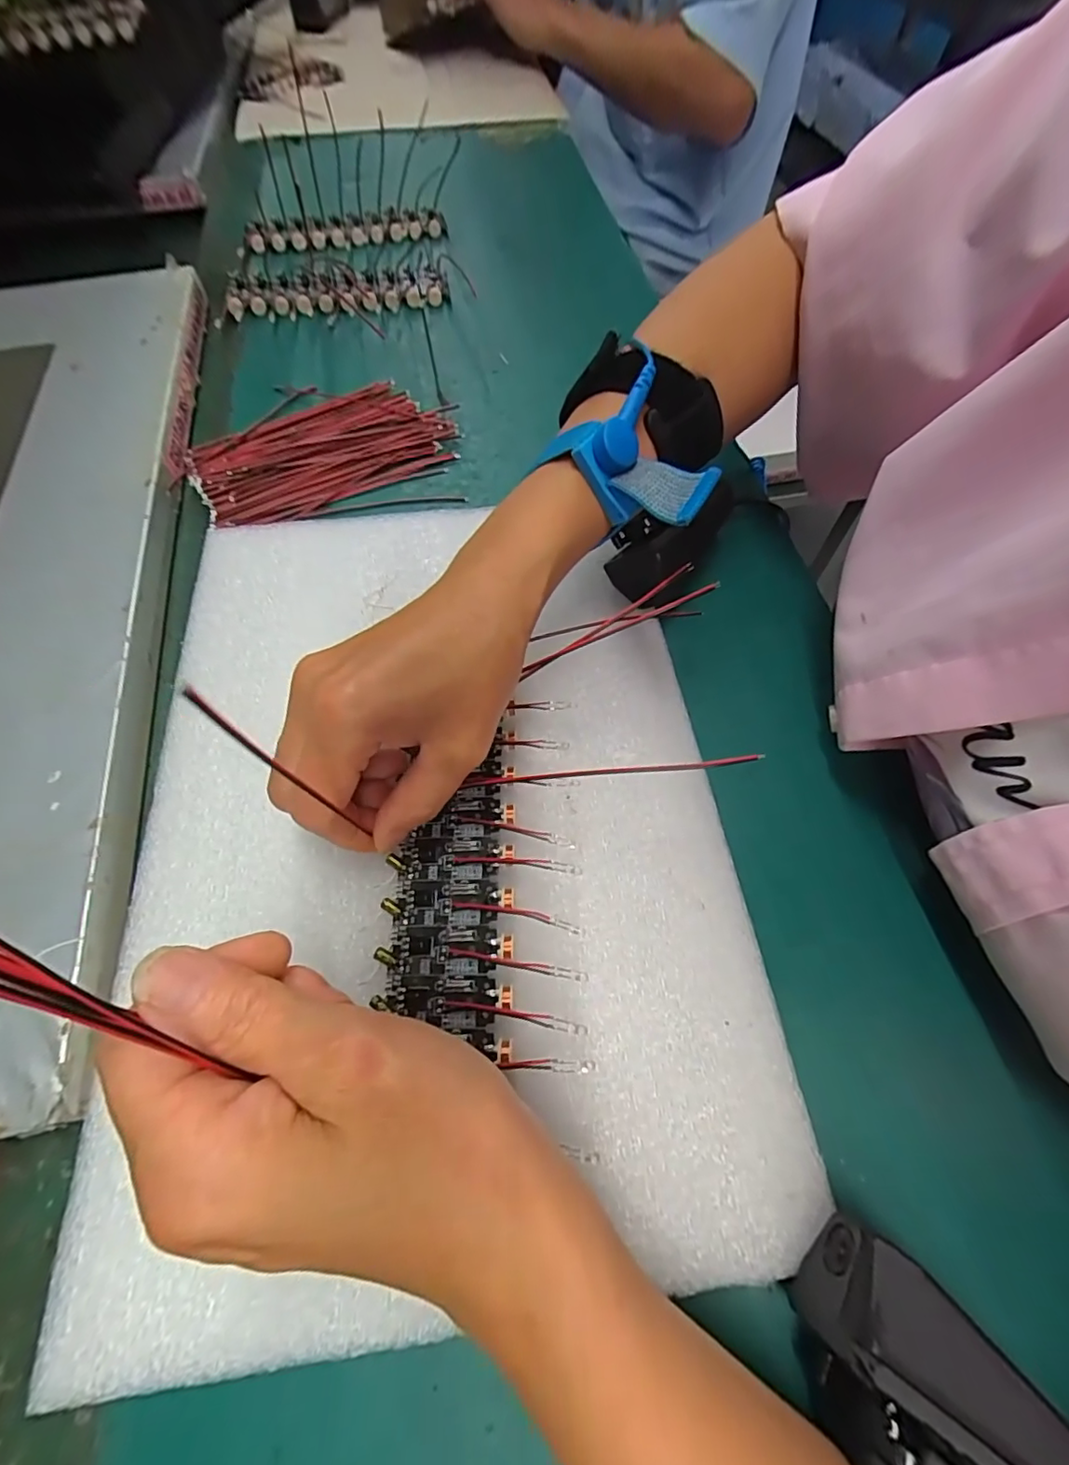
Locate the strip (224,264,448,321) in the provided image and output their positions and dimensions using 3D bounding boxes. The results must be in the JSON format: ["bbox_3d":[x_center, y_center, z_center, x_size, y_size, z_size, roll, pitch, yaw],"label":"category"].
[{"bbox_3d":[-0.144,-0.323,0.407,0.151,0.010,0.057,-10,63,-5],"label":"strip"}]

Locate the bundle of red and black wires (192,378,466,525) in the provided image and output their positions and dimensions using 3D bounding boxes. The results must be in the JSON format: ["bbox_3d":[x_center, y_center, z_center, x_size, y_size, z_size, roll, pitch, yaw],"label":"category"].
[{"bbox_3d":[-0.128,-0.177,0.331,0.145,0.010,0.099,-26,66,-12],"label":"bundle of red and black wires"}]

